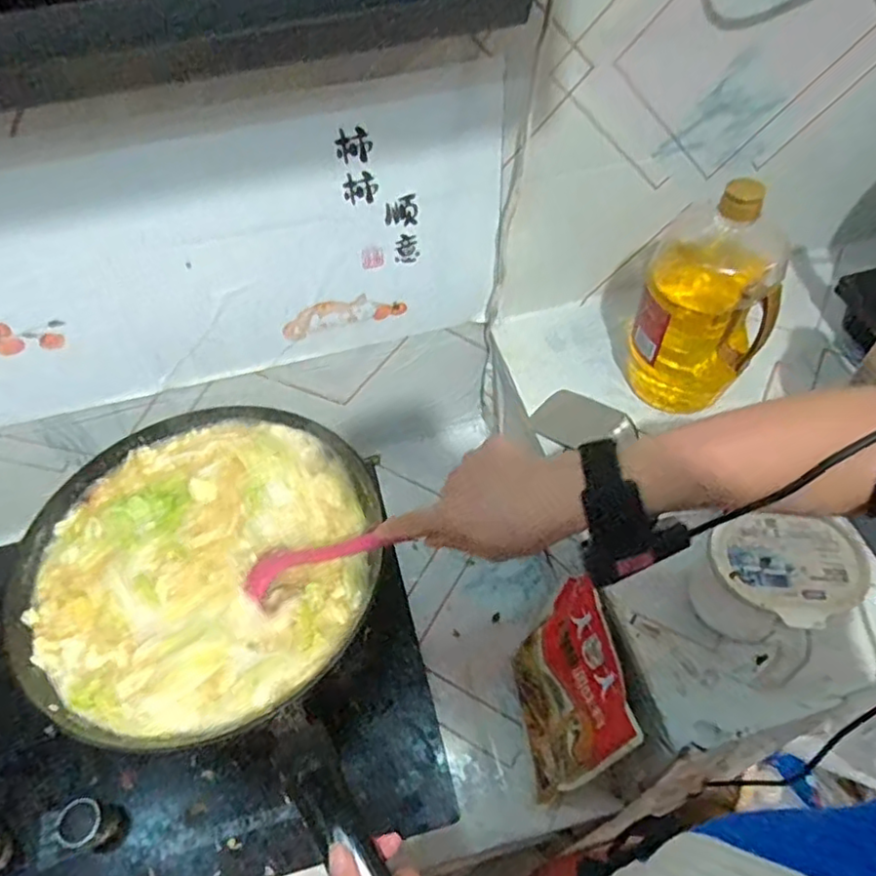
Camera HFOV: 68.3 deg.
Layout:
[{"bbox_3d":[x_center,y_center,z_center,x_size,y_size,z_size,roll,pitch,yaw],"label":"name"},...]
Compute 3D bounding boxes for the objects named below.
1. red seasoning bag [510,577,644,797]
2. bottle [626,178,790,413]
[{"bbox_3d":[0.123,0.242,0.618,0.013,0.207,0.146,-1,48,-25],"label":"red seasoning bag"},{"bbox_3d":[0.253,-0.134,0.610,0.118,0.222,0.103,13,55,12],"label":"bottle"}]

